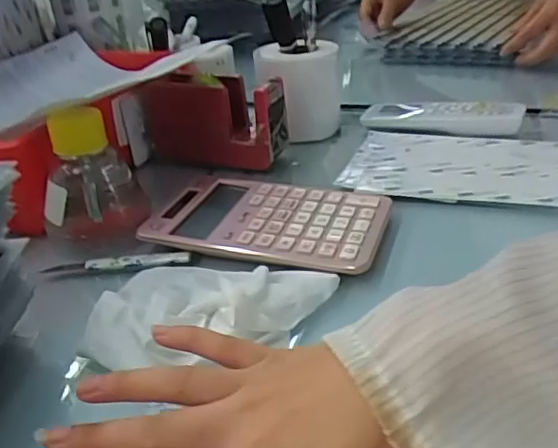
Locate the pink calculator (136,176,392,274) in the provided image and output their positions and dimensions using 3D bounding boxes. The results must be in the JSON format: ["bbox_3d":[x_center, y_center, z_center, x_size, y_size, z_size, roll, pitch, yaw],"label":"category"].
[{"bbox_3d":[-0.009,-0.006,0.464,0.180,0.012,0.107,6,31,19],"label":"pink calculator"}]

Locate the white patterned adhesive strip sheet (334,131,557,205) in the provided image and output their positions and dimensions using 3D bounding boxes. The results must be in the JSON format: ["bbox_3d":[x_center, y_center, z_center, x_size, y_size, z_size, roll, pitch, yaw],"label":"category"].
[{"bbox_3d":[0.186,-0.052,0.529,0.241,0.005,0.134,5,30,19],"label":"white patterned adhesive strip sheet"}]

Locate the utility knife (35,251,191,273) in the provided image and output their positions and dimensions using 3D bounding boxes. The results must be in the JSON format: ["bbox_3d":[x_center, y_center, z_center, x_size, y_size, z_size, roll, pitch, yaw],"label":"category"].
[{"bbox_3d":[-0.120,0.029,0.438,0.108,0.008,0.012,-2,30,4],"label":"utility knife"}]

